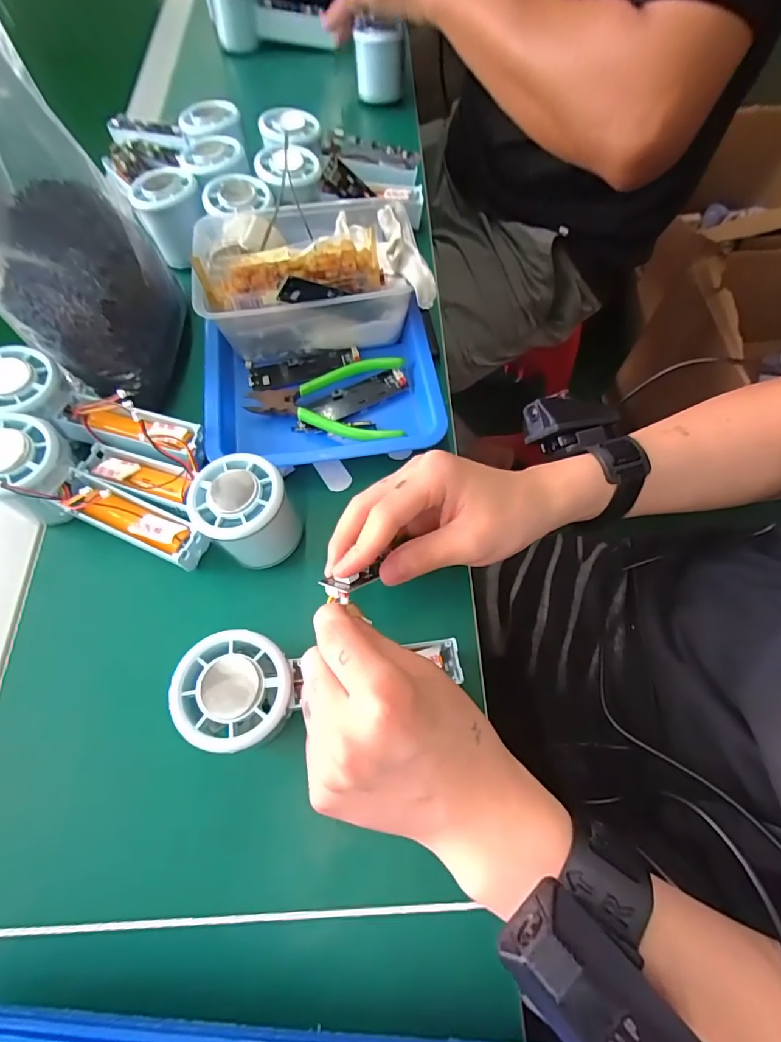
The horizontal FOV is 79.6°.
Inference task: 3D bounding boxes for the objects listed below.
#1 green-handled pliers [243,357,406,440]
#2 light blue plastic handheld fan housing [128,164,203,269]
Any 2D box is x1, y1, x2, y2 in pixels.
[{"bbox_3d":[-0.049,-0.097,0.363,0.122,0.013,0.075,6,66,4],"label":"green-handled pliers"},{"bbox_3d":[-0.187,-0.261,0.406,0.055,0.055,0.066,-18,67,-7],"label":"light blue plastic handheld fan housing"}]

